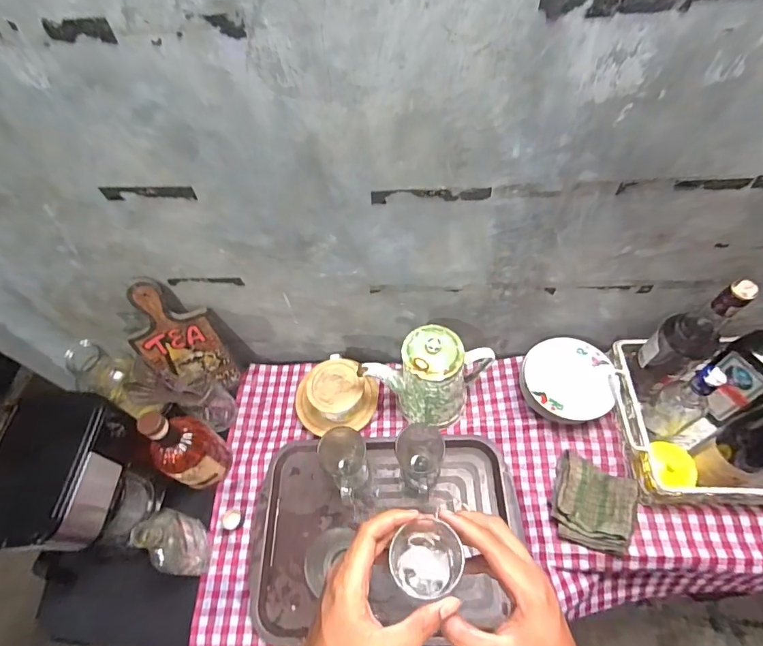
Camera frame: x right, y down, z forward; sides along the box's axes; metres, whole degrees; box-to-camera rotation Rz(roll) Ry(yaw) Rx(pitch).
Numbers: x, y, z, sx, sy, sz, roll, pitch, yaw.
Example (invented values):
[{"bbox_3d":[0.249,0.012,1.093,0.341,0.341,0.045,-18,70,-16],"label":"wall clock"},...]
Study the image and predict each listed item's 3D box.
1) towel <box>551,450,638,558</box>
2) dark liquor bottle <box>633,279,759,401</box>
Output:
[{"bbox_3d":[0.329,0.280,0.670,0.116,0.040,0.127,21,61,17],"label":"towel"},{"bbox_3d":[0.454,0.023,0.645,0.071,0.264,0.074,-15,57,-5],"label":"dark liquor bottle"}]

